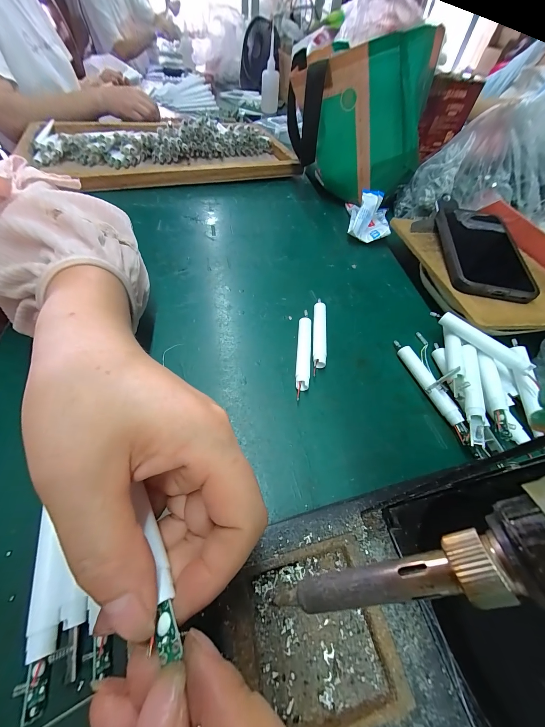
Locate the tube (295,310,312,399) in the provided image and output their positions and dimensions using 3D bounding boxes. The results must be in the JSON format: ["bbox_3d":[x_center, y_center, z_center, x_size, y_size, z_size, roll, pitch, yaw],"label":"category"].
[{"bbox_3d":[0.030,-0.013,0.244,0.013,0.011,0.093,7,53,0],"label":"tube"}]

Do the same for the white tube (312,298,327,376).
[{"bbox_3d":[0.048,-0.029,0.257,0.014,0.012,0.087,7,53,0],"label":"white tube"}]

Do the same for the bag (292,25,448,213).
[{"bbox_3d":[0.116,-0.342,0.384,0.197,0.190,0.113,12,53,4],"label":"bag"}]

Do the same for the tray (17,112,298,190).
[{"bbox_3d":[-0.186,-0.388,0.477,0.444,0.048,0.215,-12,56,-14],"label":"tray"}]

